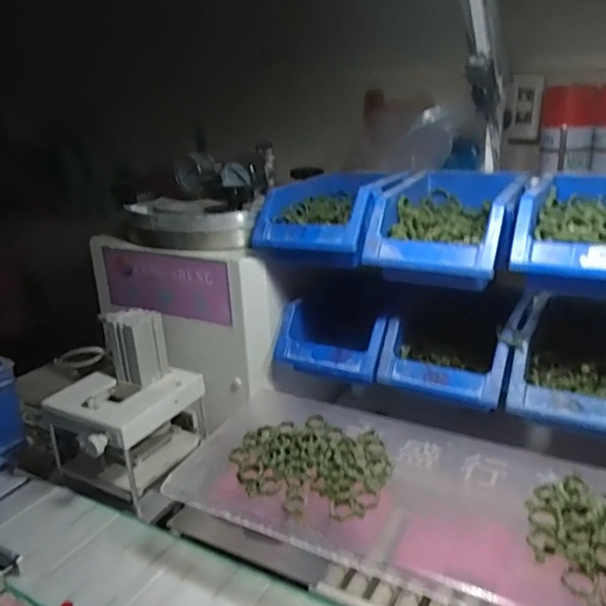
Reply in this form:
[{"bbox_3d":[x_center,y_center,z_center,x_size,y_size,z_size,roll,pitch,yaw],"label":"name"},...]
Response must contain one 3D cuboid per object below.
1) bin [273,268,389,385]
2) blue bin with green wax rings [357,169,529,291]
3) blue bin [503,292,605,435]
[{"bbox_3d":[0.067,0.018,0.685,0.131,0.083,0.197,9,23,30],"label":"bin"},{"bbox_3d":[0.154,-0.081,0.580,0.123,0.079,0.176,8,22,28],"label":"blue bin with green wax rings"},{"bbox_3d":[0.278,0.052,0.549,0.125,0.065,0.168,8,22,28],"label":"blue bin"}]

